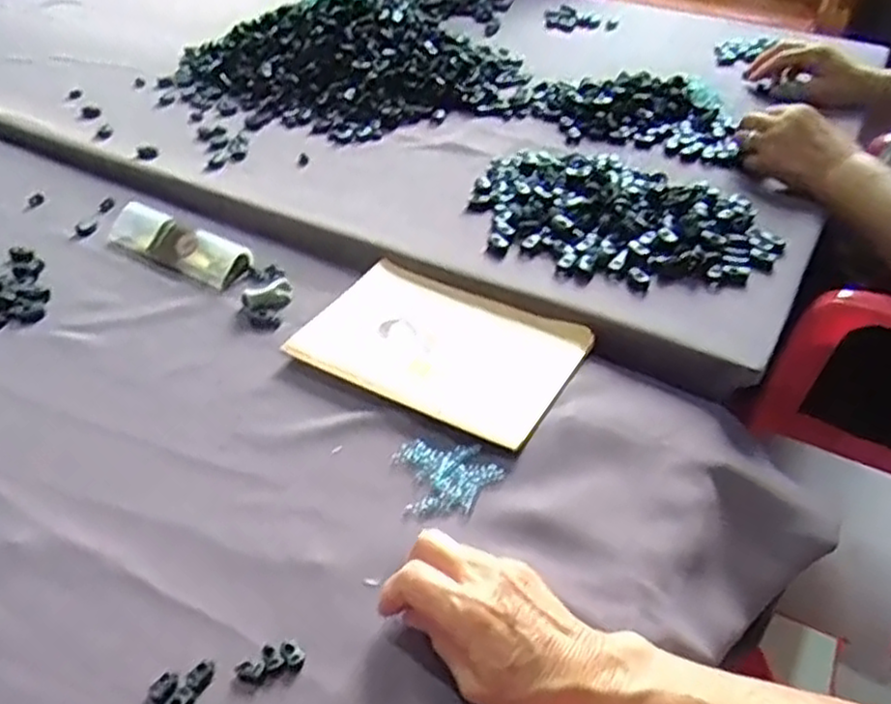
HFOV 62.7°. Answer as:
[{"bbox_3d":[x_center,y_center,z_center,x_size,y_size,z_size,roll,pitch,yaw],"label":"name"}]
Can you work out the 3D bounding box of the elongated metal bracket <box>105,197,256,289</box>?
[{"bbox_3d":[-0.253,-0.104,0.684,0.157,0.022,0.042,22,47,25],"label":"elongated metal bracket"}]

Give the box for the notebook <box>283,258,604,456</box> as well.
[{"bbox_3d":[-0.003,-0.005,0.575,0.200,0.017,0.131,20,46,24],"label":"notebook"}]

